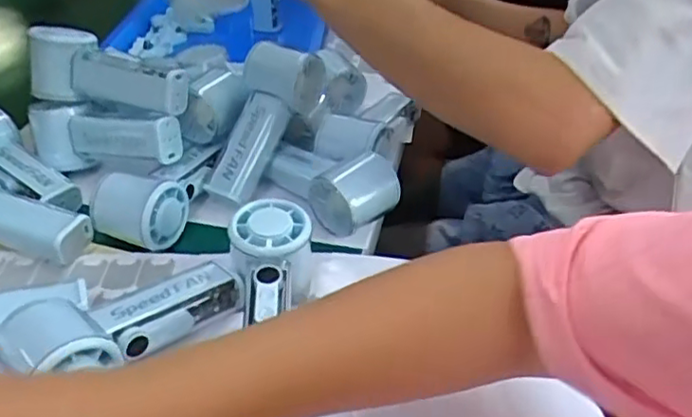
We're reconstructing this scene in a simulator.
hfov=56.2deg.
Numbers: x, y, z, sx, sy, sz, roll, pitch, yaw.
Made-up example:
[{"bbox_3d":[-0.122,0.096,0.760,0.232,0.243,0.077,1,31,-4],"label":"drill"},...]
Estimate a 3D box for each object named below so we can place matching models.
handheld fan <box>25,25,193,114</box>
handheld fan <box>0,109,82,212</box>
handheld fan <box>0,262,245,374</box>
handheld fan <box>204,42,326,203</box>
[{"bbox_3d":[-0.219,-0.120,0.591,0.158,0.064,0.053,22,26,15],"label":"handheld fan"},{"bbox_3d":[-0.299,-0.041,0.575,0.156,0.042,0.062,25,43,31],"label":"handheld fan"},{"bbox_3d":[-0.140,0.070,0.423,0.145,0.059,0.066,-29,45,-34],"label":"handheld fan"},{"bbox_3d":[-0.080,-0.080,0.597,0.070,0.048,0.143,20,76,23],"label":"handheld fan"}]

